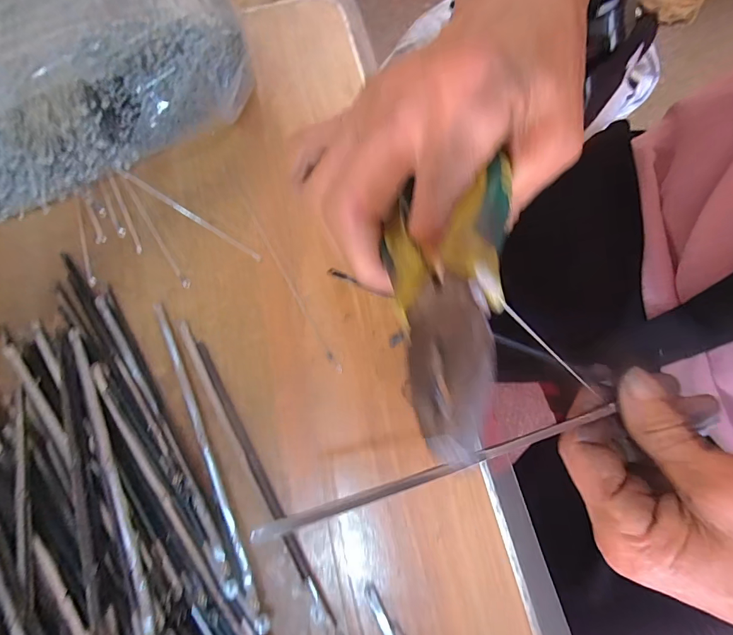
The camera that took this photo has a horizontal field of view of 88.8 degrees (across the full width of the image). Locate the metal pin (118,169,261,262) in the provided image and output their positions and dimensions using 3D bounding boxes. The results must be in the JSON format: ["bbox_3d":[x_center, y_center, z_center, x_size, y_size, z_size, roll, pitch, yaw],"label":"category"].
[{"bbox_3d":[-0.111,-0.063,0.240,0.096,0.005,0.005,32,76,-9],"label":"metal pin"}]

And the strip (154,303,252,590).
[{"bbox_3d":[-0.097,0.063,0.215,0.006,0.007,0.169,-27,74,-4],"label":"strip"}]

